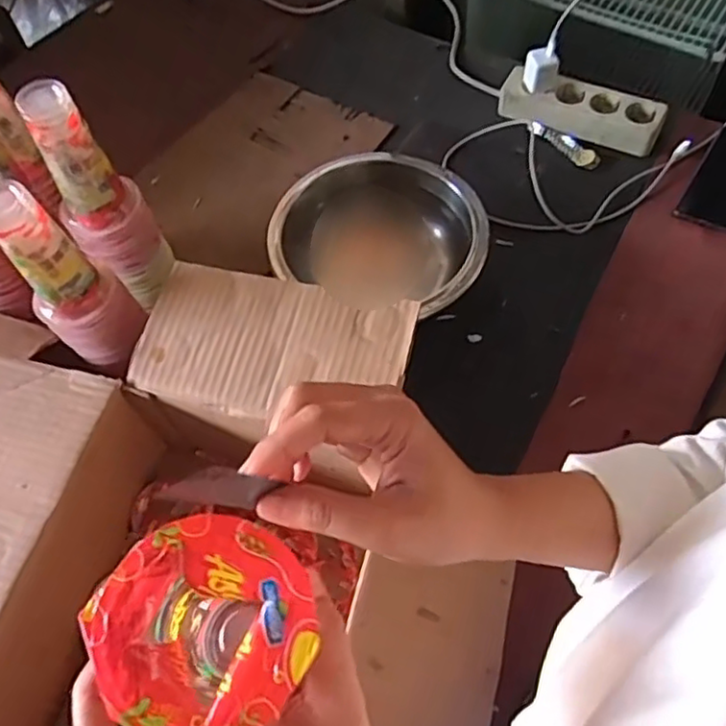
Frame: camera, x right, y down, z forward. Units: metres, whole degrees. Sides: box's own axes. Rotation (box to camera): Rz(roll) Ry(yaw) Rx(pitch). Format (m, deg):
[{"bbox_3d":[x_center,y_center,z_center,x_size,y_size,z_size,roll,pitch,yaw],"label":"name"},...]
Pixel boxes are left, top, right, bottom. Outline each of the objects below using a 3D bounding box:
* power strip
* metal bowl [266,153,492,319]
[{"bbox_3d":[0.271,-0.318,0.822,0.199,0.038,0.058,20,63,13],"label":"power strip"},{"bbox_3d":[0.023,-0.132,0.704,0.202,0.082,0.189,-1,60,2],"label":"metal bowl"}]

